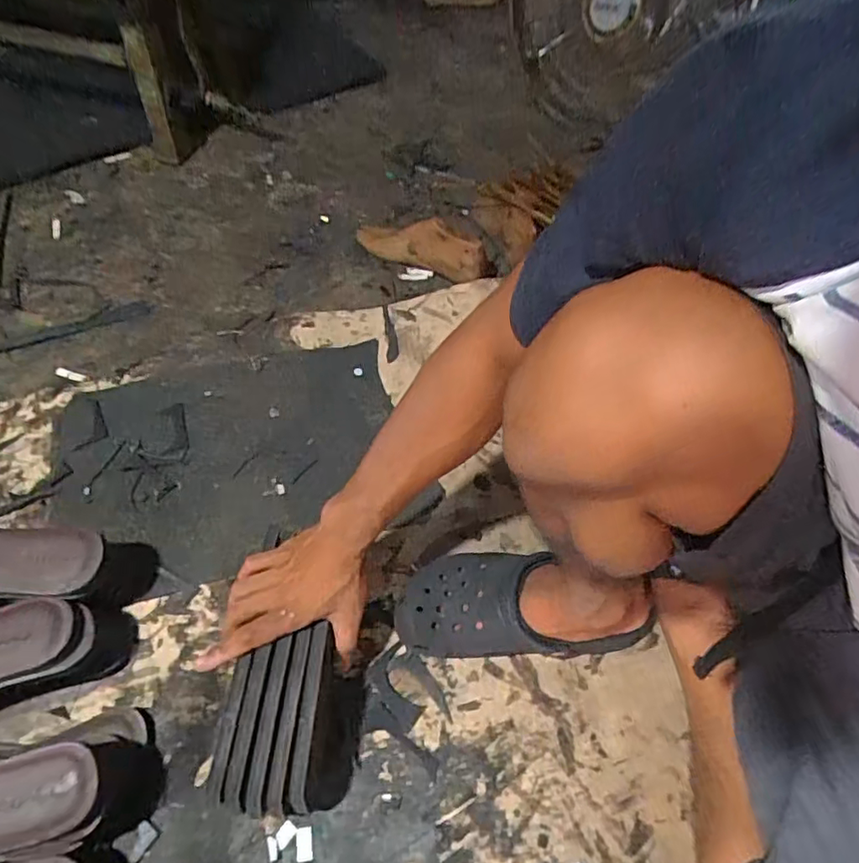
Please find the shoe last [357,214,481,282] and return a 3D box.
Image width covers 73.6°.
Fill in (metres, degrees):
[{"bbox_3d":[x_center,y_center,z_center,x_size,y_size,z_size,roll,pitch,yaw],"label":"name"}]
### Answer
[{"bbox_3d":[-0.017,-0.290,0.915,0.217,0.068,0.047,11,56,5],"label":"shoe last"}]

